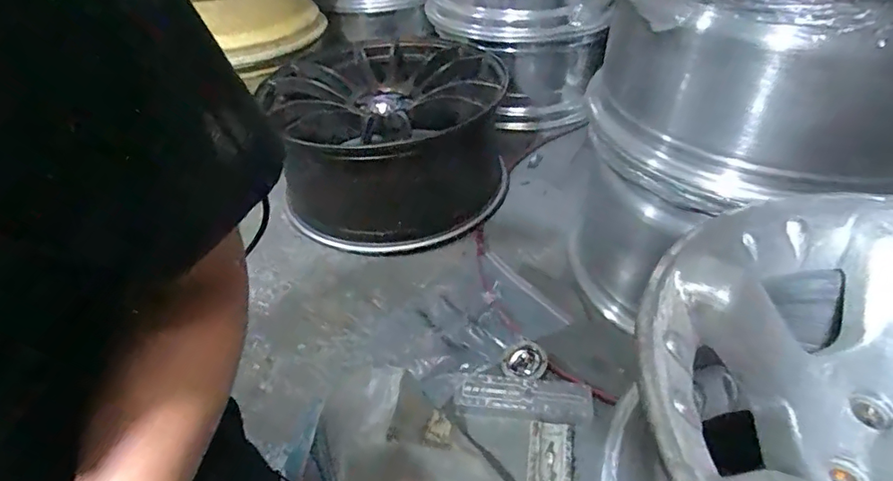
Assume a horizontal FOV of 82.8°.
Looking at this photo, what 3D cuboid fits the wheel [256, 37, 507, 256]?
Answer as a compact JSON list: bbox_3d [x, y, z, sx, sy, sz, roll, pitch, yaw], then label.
[{"bbox_3d":[-0.108,-0.247,1.115,0.477,0.241,0.567,5,42,10],"label":"wheel"}]

